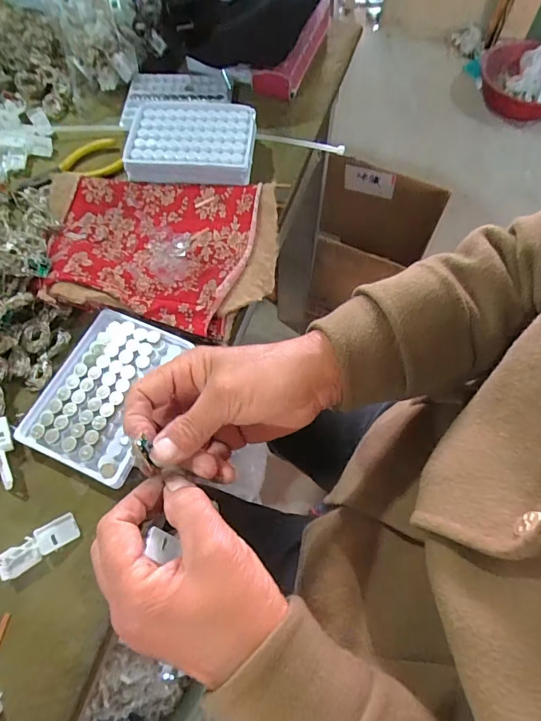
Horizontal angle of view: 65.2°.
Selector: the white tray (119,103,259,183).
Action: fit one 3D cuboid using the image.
[{"bbox_3d":[-0.086,-0.238,0.455,0.133,0.024,0.100,3,65,1],"label":"white tray"}]

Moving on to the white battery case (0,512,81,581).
[{"bbox_3d":[-0.166,0.133,0.303,0.054,0.009,0.020,-33,69,-15],"label":"white battery case"}]

